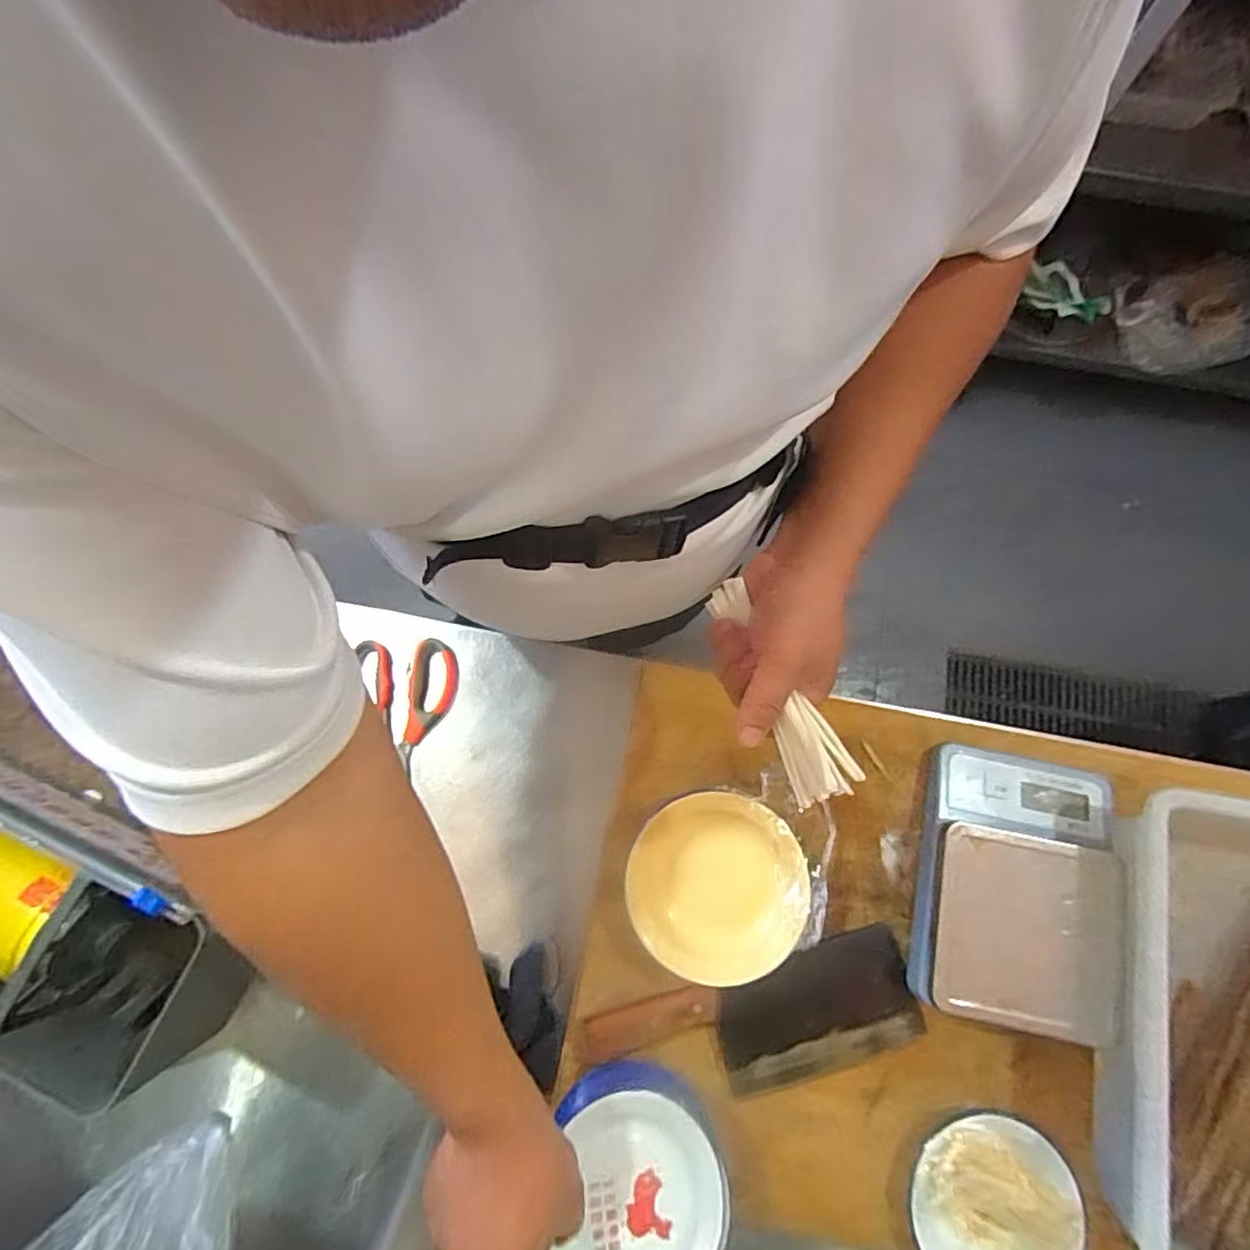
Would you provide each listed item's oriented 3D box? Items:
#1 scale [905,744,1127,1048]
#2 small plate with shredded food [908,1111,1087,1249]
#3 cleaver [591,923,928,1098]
[{"bbox_3d":[0.346,0.228,0.578,0.156,0.048,0.224,12,76,3],"label":"scale"},{"bbox_3d":[0.295,0.469,0.528,0.130,0.030,0.132,0,76,0],"label":"small plate with shredded food"},{"bbox_3d":[0.114,0.347,0.564,0.280,0.026,0.092,-14,76,-4],"label":"cleaver"}]

